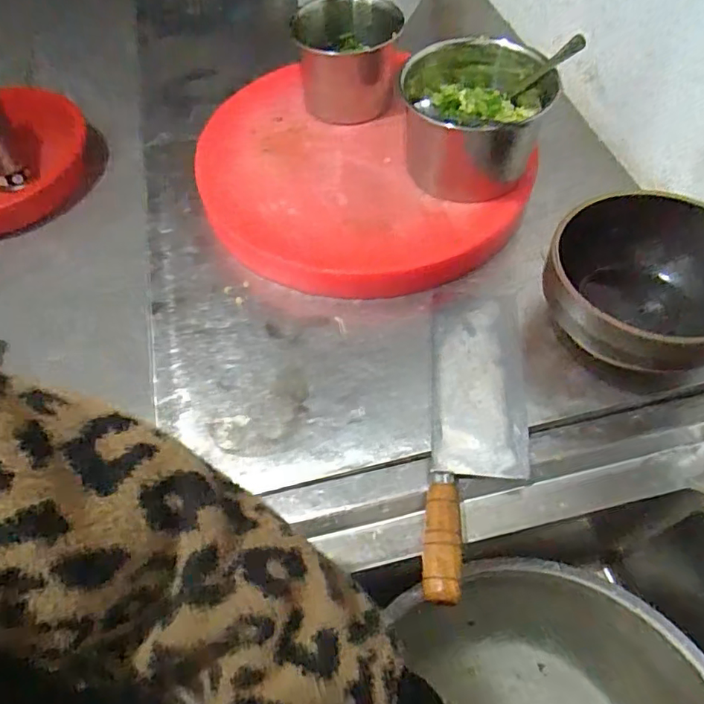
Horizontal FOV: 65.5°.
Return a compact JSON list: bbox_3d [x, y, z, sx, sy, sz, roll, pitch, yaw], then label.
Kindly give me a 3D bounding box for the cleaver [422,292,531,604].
[{"bbox_3d":[0.115,0.065,0.499,0.090,0.027,0.301,5,59,4],"label":"cleaver"}]

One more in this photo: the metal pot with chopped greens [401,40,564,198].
[{"bbox_3d":[0.132,-0.259,0.604,0.156,0.116,0.148,0,59,1],"label":"metal pot with chopped greens"}]

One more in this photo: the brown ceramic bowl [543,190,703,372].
[{"bbox_3d":[0.275,-0.059,0.521,0.172,0.105,0.175,0,59,1],"label":"brown ceramic bowl"}]

